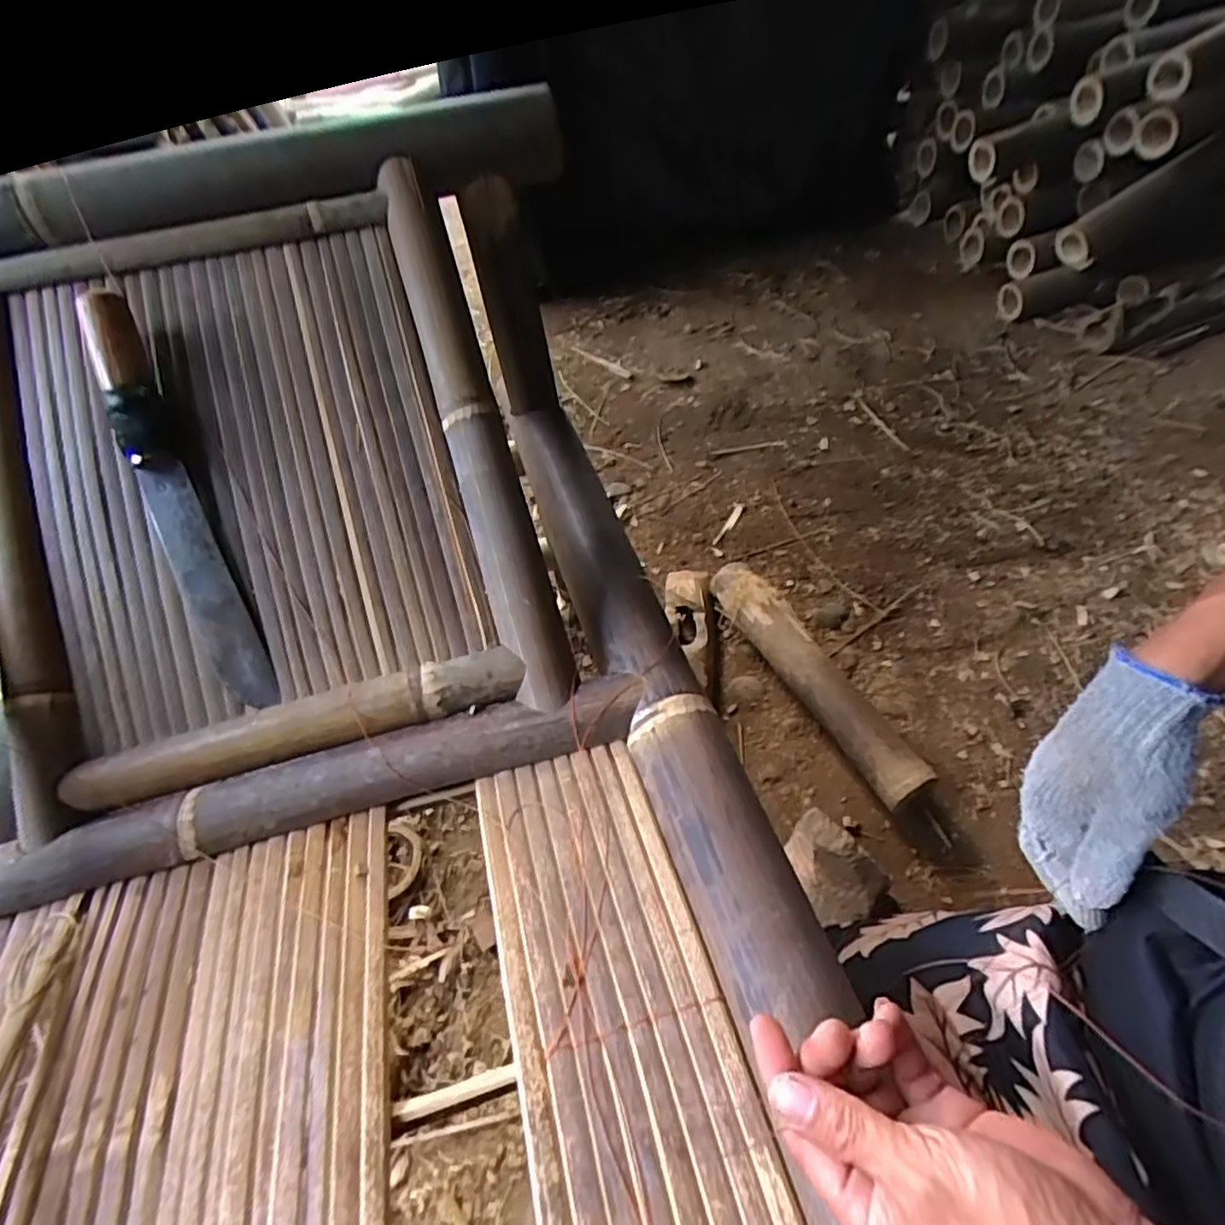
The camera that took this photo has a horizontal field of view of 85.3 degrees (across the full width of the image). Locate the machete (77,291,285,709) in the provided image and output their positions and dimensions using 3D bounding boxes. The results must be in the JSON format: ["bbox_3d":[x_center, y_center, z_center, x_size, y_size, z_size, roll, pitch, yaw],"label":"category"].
[{"bbox_3d":[-0.334,-0.088,0.506,0.041,0.025,0.339,-22,89,-13],"label":"machete"}]

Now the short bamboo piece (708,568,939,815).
[{"bbox_3d":[0.251,0.078,0.850,0.060,0.082,0.372,-24,50,-13],"label":"short bamboo piece"}]

